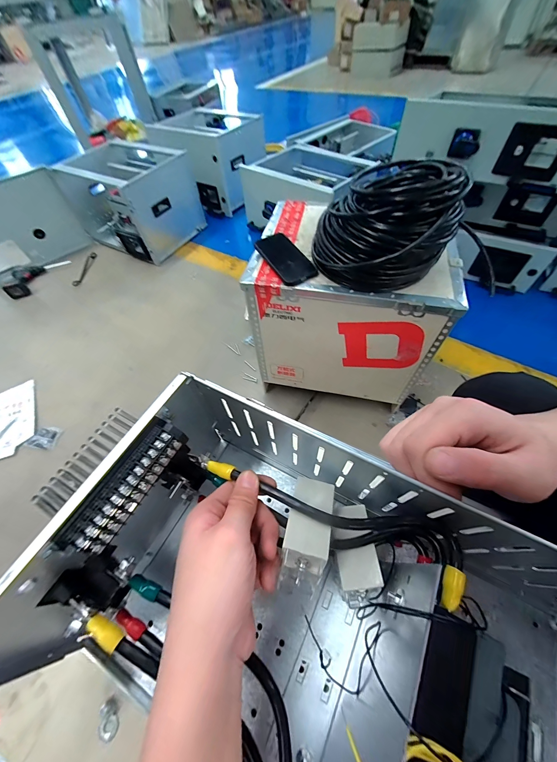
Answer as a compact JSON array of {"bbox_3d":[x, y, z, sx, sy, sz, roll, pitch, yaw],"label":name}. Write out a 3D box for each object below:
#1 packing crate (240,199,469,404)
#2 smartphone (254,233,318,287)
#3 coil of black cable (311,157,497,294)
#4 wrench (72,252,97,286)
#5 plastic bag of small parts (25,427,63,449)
[{"bbox_3d":[0.182,-0.205,0.782,0.429,0.370,0.321,10,58,11],"label":"packing crate"},{"bbox_3d":[0.015,-0.272,0.605,0.078,0.014,0.170,-29,63,-11],"label":"smartphone"},{"bbox_3d":[0.202,-0.297,0.529,0.242,0.153,0.200,-20,57,-9],"label":"coil of black cable"},{"bbox_3d":[-1.052,-0.611,1.487,0.040,0.026,0.265,0,57,5],"label":"wrench"},{"bbox_3d":[-0.791,0.190,0.927,0.100,0.009,0.071,6,57,8],"label":"plastic bag of small parts"}]

